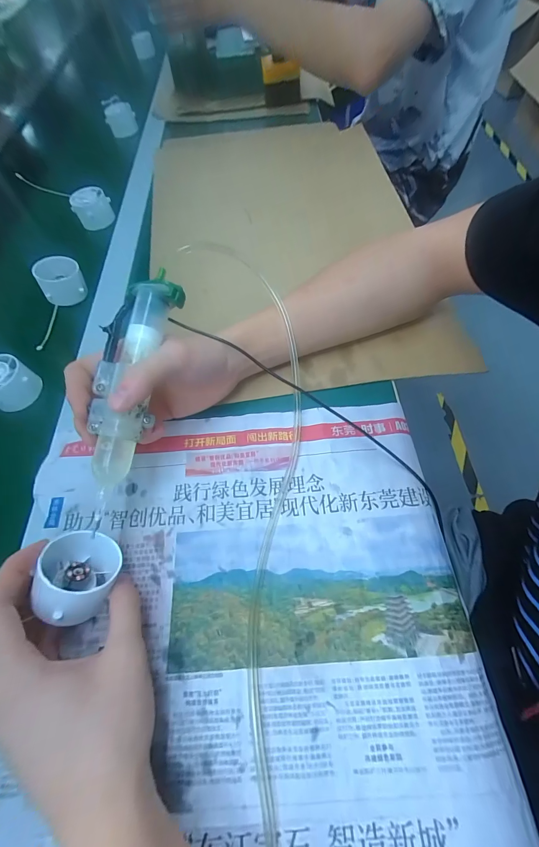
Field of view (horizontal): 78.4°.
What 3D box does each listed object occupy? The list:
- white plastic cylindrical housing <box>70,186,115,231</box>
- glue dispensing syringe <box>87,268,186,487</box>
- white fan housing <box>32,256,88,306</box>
[{"bbox_3d":[-0.273,-0.333,0.507,0.052,0.041,0.055,-1,62,2],"label":"white plastic cylindrical housing"},{"bbox_3d":[-0.101,-0.032,0.250,0.050,0.036,0.151,6,77,6],"label":"glue dispensing syringe"},{"bbox_3d":[-0.267,-0.186,0.424,0.051,0.035,0.055,-29,64,-13],"label":"white fan housing"}]

